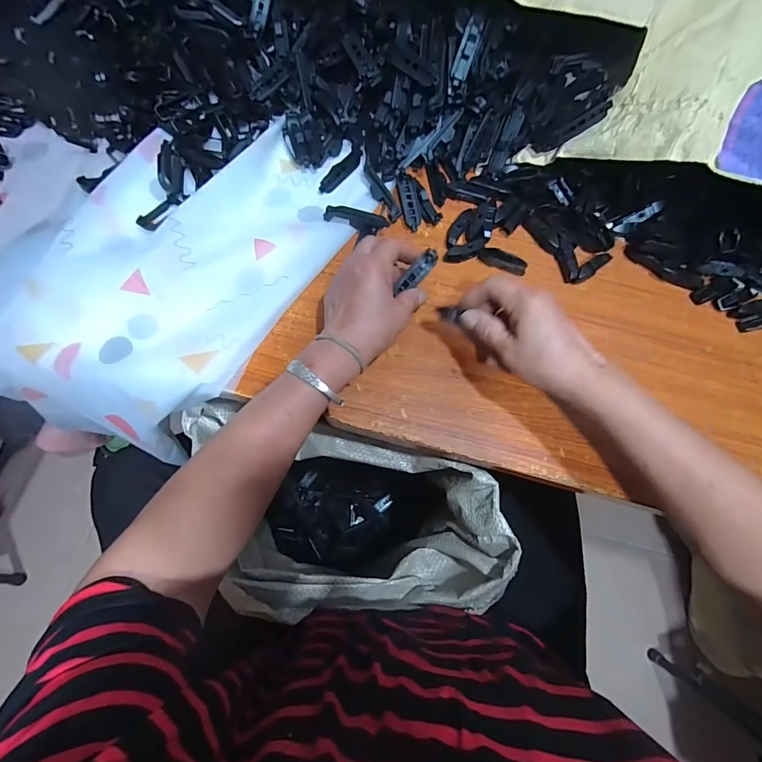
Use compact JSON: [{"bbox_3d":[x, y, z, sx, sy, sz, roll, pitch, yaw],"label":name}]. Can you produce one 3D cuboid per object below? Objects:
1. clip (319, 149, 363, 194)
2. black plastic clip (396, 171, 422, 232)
[{"bbox_3d":[-0.046,-0.255,0.471,0.018,0.010,0.075,36,76,9],"label":"clip"},{"bbox_3d":[0.034,-0.208,0.455,0.021,0.021,0.068,-12,74,-5],"label":"black plastic clip"}]

